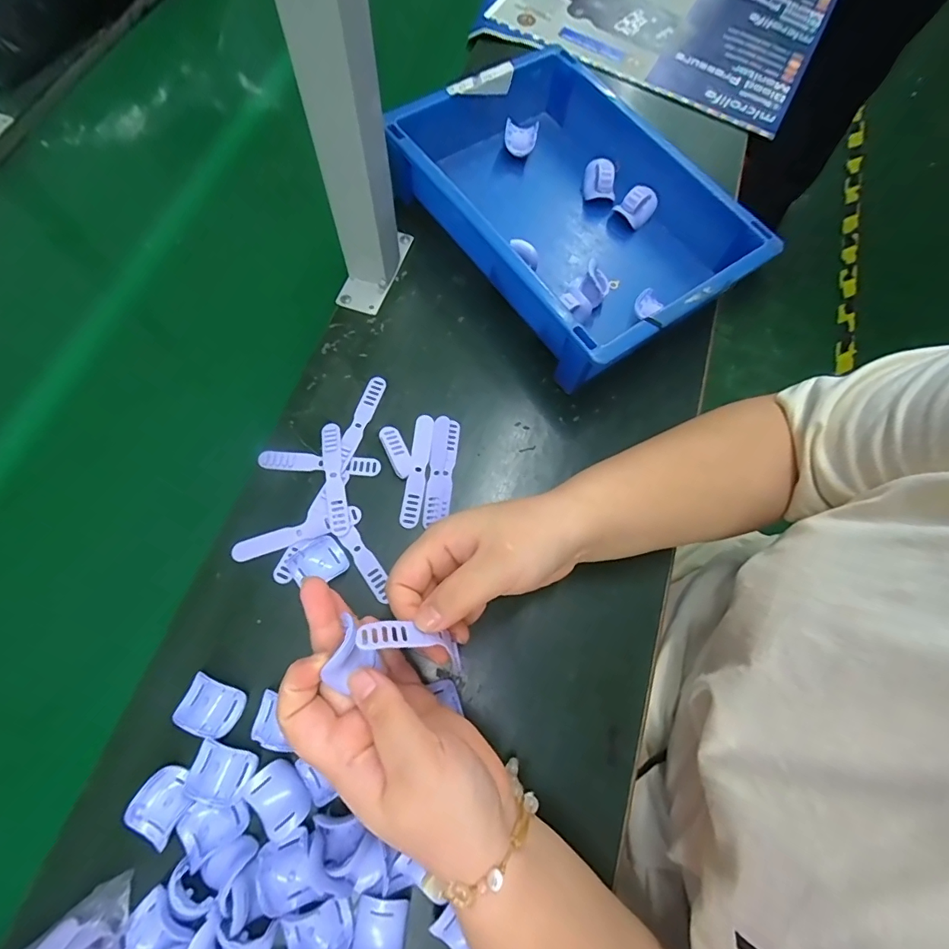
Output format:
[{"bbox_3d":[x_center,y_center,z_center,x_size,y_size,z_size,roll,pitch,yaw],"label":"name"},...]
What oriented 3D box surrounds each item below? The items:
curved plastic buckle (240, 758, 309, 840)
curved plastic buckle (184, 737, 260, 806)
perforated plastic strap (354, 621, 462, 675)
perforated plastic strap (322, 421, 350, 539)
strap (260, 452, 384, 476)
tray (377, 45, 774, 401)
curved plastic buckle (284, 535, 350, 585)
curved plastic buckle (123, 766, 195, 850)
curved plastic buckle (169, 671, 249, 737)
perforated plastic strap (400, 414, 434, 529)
[{"bbox_3d":[-0.121,0.199,0.290,0.031,0.010,0.038,-35,75,-13],"label":"curved plastic buckle"},{"bbox_3d":[-0.160,0.185,0.296,0.040,0.011,0.032,19,71,5],"label":"curved plastic buckle"},{"bbox_3d":[-0.033,0.086,0.244,0.054,0.008,0.018,16,70,-13],"label":"perforated plastic strap"},{"bbox_3d":[-0.108,0.002,0.368,0.014,0.009,0.091,-9,71,-5],"label":"perforated plastic strap"},{"bbox_3d":[-0.122,-0.009,0.375,0.094,0.004,0.014,4,70,-1],"label":"strap"},{"bbox_3d":[0.083,-0.237,0.426,0.204,0.066,0.300,-33,75,-13],"label":"tray"},{"bbox_3d":[-0.114,0.063,0.342,0.039,0.013,0.033,-31,75,-12],"label":"curved plastic buckle"},{"bbox_3d":[-0.188,0.201,0.288,0.031,0.014,0.036,29,72,8],"label":"curved plastic buckle"},{"bbox_3d":[-0.172,0.149,0.309,0.038,0.016,0.030,19,71,5],"label":"curved plastic buckle"},{"bbox_3d":[-0.045,-0.005,0.376,0.015,0.006,0.093,7,70,0],"label":"perforated plastic strap"}]

